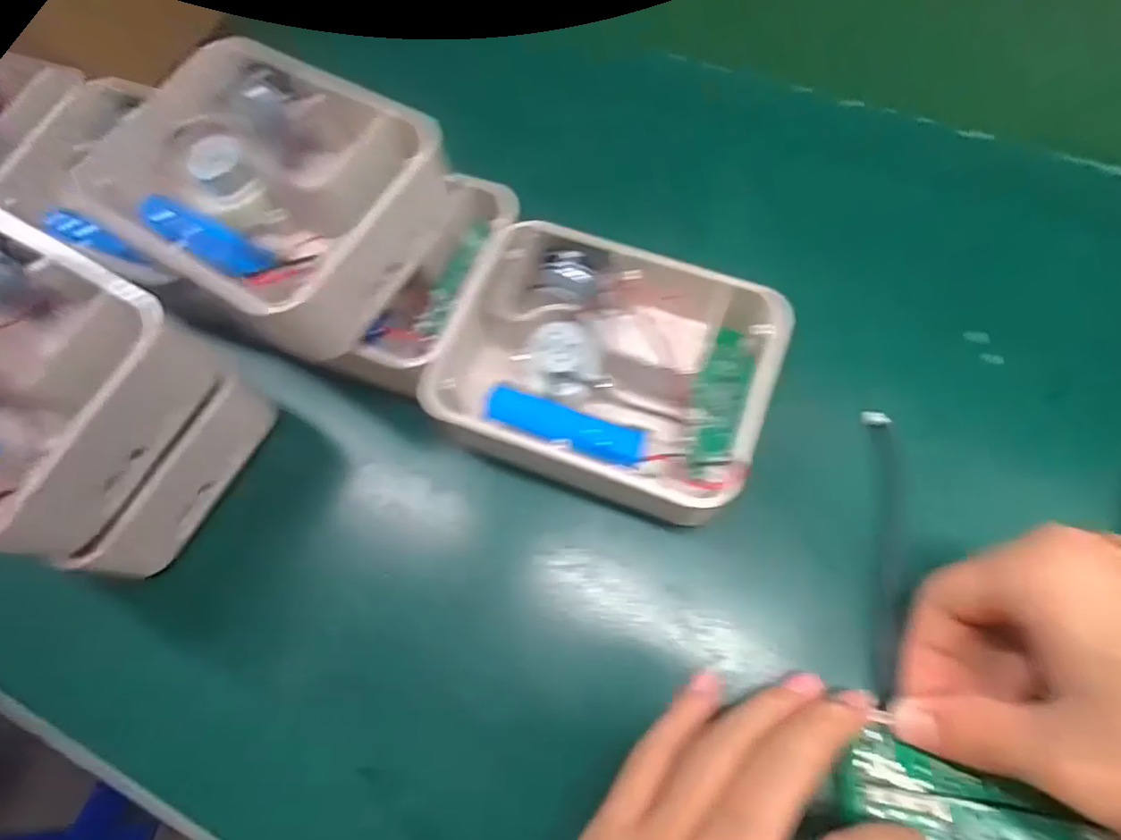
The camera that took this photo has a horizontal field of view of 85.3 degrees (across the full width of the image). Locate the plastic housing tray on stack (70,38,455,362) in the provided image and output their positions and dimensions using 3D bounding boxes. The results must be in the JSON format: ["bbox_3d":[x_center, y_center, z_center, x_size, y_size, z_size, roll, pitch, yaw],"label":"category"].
[{"bbox_3d":[-0.120,-0.096,0.253,0.128,0.048,0.105,32,73,16],"label":"plastic housing tray on stack"}]

